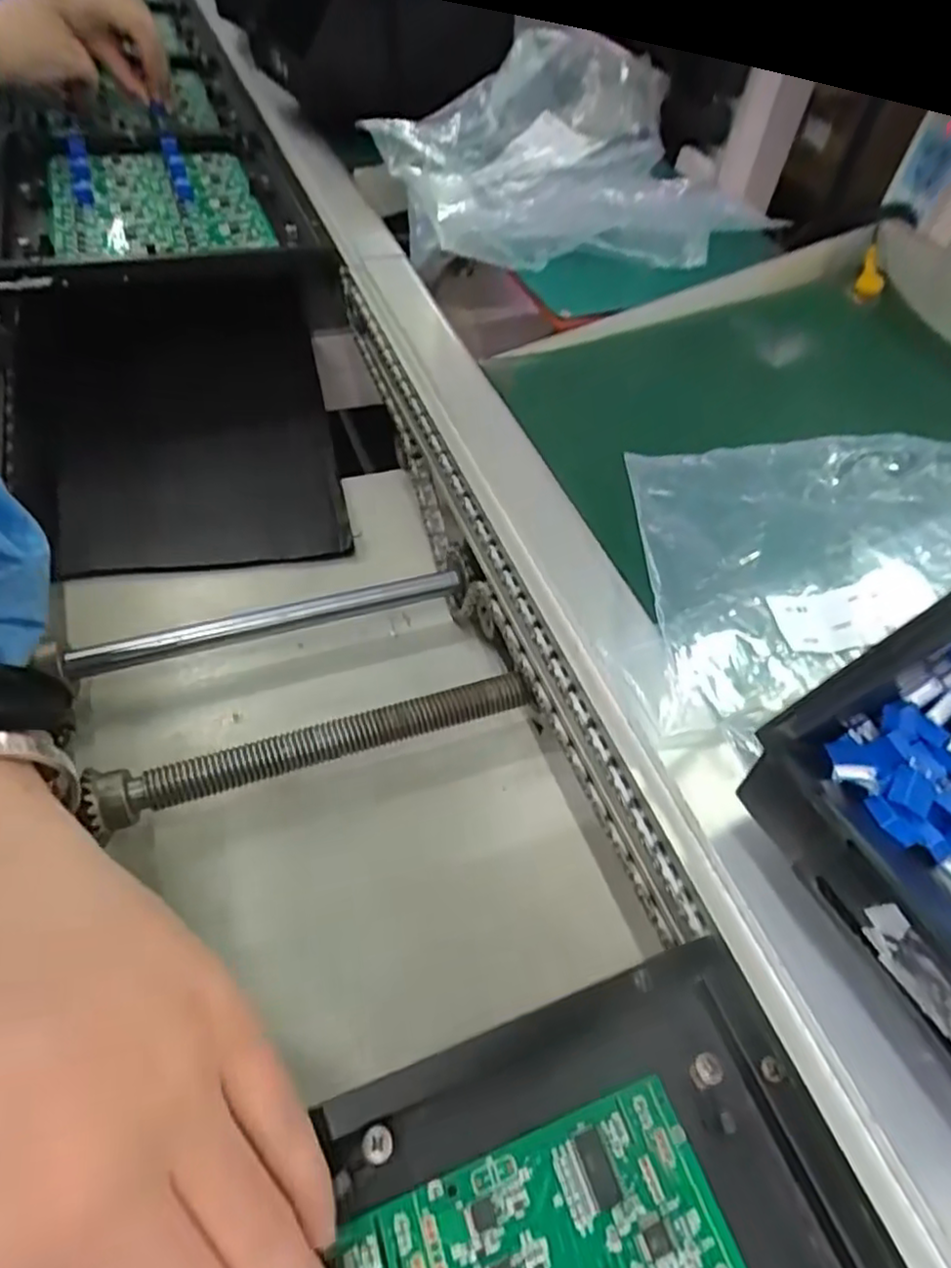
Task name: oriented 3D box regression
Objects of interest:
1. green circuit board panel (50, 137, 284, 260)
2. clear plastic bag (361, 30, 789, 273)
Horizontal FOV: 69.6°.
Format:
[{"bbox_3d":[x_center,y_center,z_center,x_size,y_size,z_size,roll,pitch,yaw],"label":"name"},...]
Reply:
[{"bbox_3d":[-0.250,-0.342,0.539,0.148,0.020,0.236,-12,52,-21],"label":"green circuit board panel"},{"bbox_3d":[0.059,-0.391,0.562,0.247,0.076,0.258,-9,56,-11],"label":"clear plastic bag"}]

